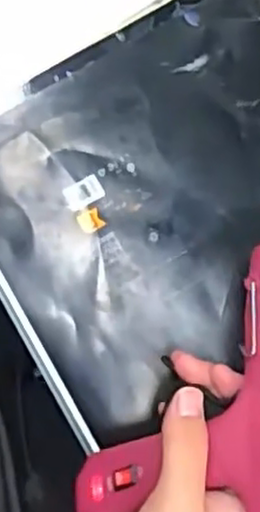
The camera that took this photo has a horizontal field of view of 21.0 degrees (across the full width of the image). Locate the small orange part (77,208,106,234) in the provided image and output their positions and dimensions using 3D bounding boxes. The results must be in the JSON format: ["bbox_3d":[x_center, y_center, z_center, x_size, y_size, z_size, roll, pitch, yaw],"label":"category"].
[{"bbox_3d":[-0.026,-0.023,0.463,0.015,0.004,0.015,-32,81,-6],"label":"small orange part"}]

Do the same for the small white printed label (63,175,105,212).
[{"bbox_3d":[-0.031,-0.042,0.465,0.025,0.004,0.017,-25,79,-3],"label":"small white printed label"}]

